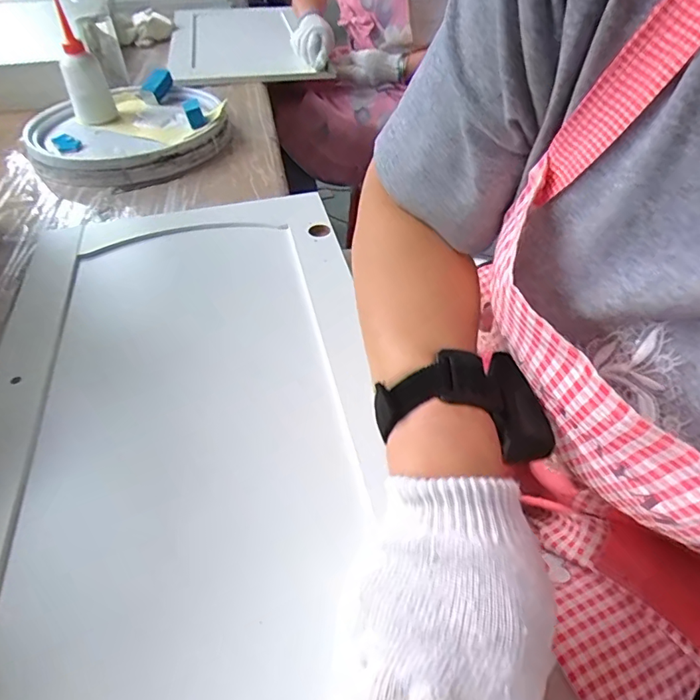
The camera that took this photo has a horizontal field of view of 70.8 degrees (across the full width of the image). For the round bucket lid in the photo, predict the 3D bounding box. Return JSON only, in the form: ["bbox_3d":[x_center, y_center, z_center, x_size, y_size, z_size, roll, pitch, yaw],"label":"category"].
[{"bbox_3d":[-0.337,-0.339,0.764,0.289,0.054,0.297,-1,47,1],"label":"round bucket lid"}]

